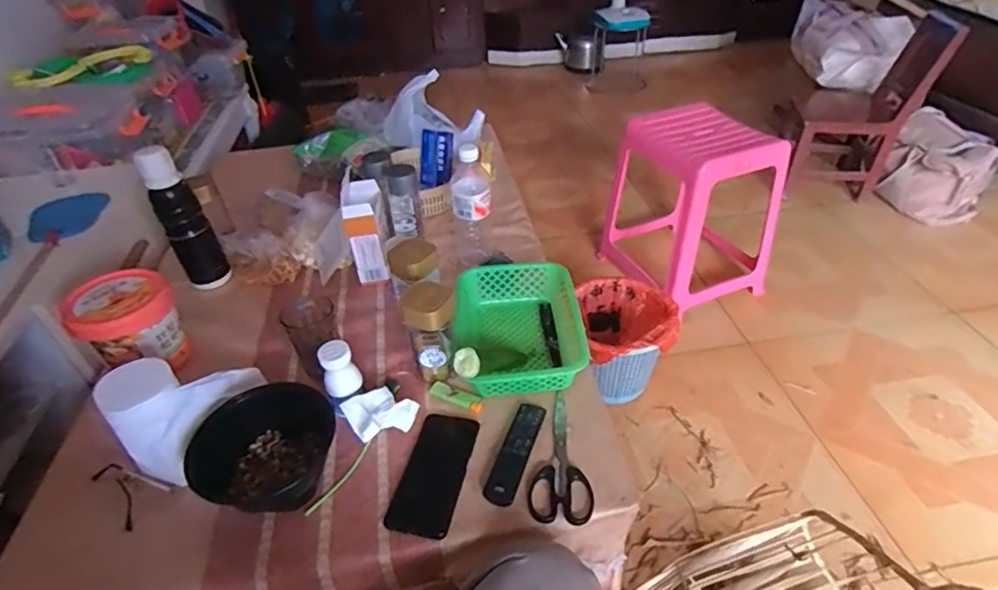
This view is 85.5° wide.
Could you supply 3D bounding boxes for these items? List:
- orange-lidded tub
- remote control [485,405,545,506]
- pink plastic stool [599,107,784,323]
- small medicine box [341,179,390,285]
[{"bbox_3d":[-0.546,0.044,0.811,0.130,0.125,0.131,-31,47,-29],"label":"orange-lidded tub"},{"bbox_3d":[0.022,0.195,0.682,0.037,0.014,0.149,12,43,18],"label":"remote control"},{"bbox_3d":[0.527,-0.238,1.489,0.323,0.457,0.384,-21,43,-19],"label":"pink plastic stool"},{"bbox_3d":[-0.235,-0.115,0.962,0.060,0.152,0.106,-7,40,-4],"label":"small medicine box"}]

